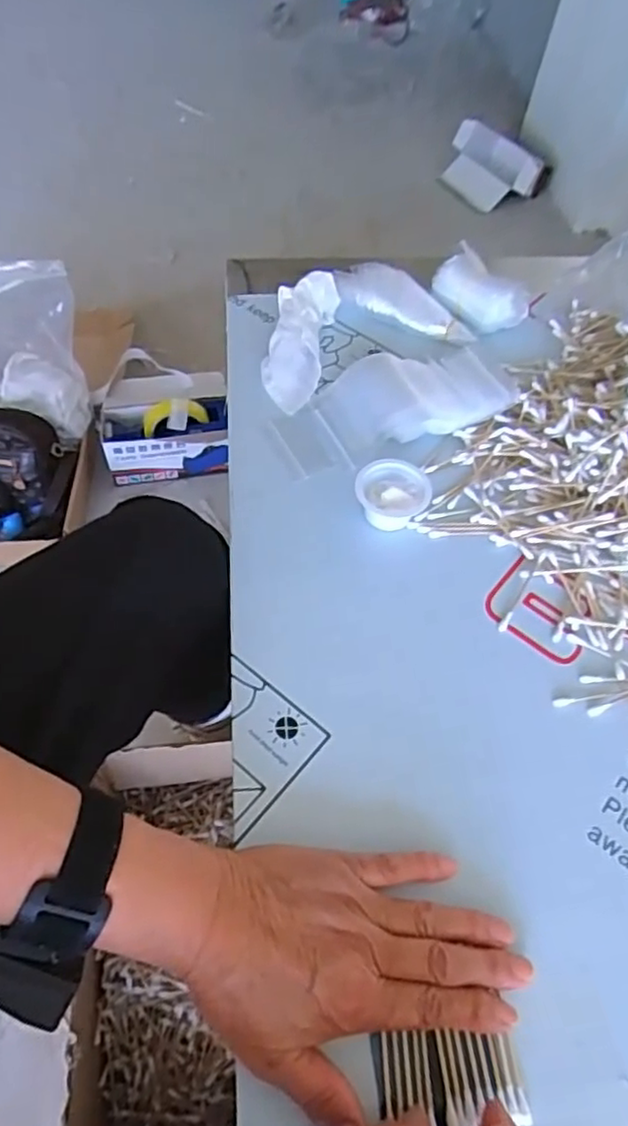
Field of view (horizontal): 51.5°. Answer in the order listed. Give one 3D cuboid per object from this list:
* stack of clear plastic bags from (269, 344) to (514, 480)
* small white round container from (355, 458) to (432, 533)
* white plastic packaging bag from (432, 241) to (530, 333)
[{"bbox_3d":[0.059,-0.132,0.536,0.189,0.031,0.087,-18,60,-12],"label":"stack of clear plastic bags"},{"bbox_3d":[0.058,-0.051,0.485,0.054,0.027,0.048,5,58,2],"label":"small white round container"},{"bbox_3d":[0.157,-0.252,0.611,0.057,0.042,0.086,-40,66,-23],"label":"white plastic packaging bag"}]

